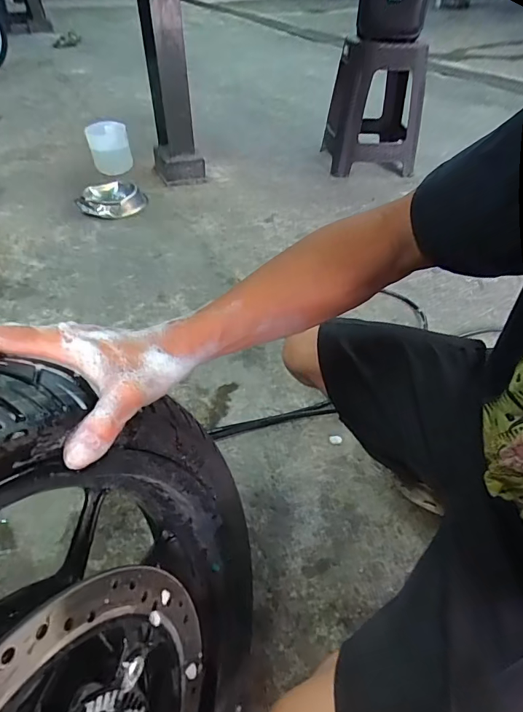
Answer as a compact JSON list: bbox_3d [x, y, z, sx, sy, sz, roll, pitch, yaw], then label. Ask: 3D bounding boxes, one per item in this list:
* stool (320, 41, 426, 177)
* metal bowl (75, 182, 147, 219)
[{"bbox_3d":[0.441,-0.968,1.672,0.344,0.438,0.282,4,44,4],"label":"stool"},{"bbox_3d":[-0.527,-0.544,1.496,0.224,0.057,0.187,26,50,24],"label":"metal bowl"}]

